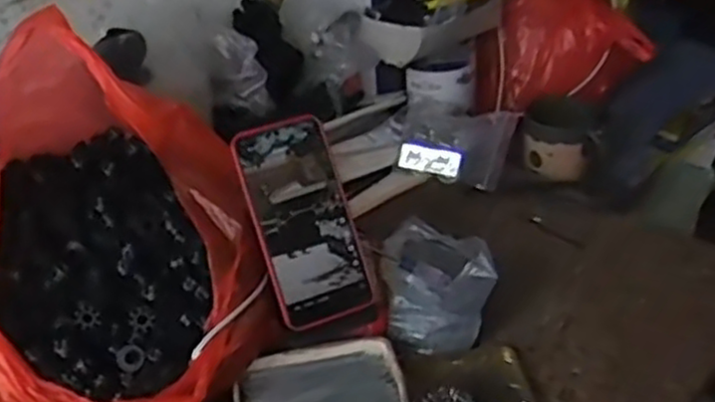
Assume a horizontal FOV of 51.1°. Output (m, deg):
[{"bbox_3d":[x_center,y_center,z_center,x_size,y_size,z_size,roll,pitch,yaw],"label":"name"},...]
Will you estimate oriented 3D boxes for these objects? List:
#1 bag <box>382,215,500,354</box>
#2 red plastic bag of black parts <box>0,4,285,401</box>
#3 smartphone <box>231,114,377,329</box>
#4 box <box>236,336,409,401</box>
[{"bbox_3d":[0.071,0.074,0.666,0.094,0.061,0.116,-5,35,-1],"label":"bag"},{"bbox_3d":[-0.181,0.027,0.569,0.208,0.233,0.261,-6,35,-3],"label":"red plastic bag of black parts"},{"bbox_3d":[-0.043,0.016,0.600,0.077,0.160,0.006,-19,1,-14],"label":"smartphone"},{"bbox_3d":[-0.029,0.151,0.578,0.125,0.022,0.087,-11,35,-9],"label":"box"}]

